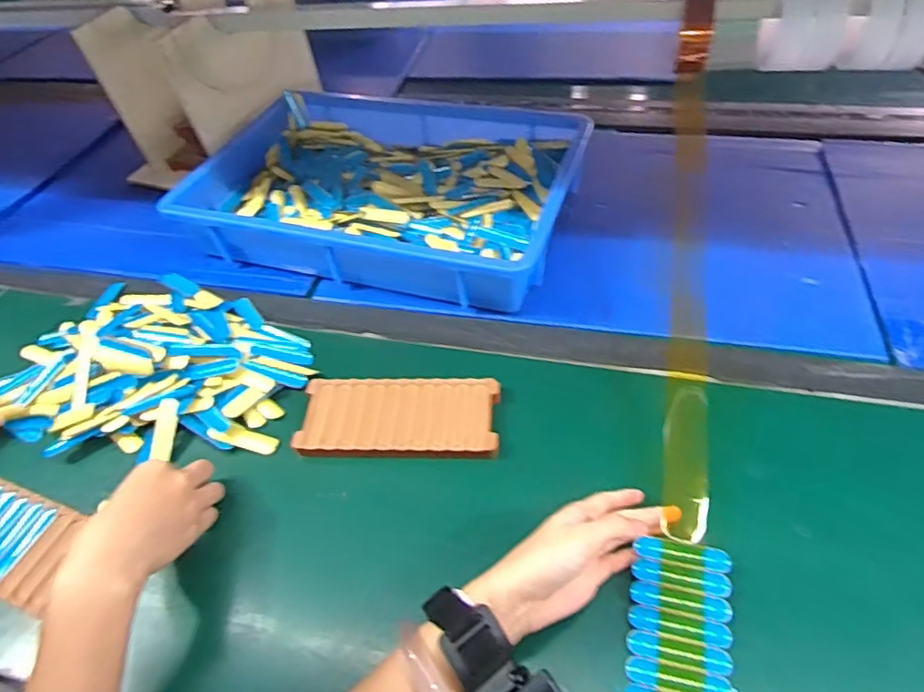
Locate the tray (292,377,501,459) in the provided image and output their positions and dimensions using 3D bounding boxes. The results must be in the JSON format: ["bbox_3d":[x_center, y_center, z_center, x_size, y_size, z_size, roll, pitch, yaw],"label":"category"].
[{"bbox_3d":[-0.055,0.061,0.502,0.171,0.016,0.081,-2,48,5],"label":"tray"}]

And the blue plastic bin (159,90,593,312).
[{"bbox_3d":[-0.086,-0.193,0.686,0.421,0.075,0.293,13,51,17],"label":"blue plastic bin"}]

